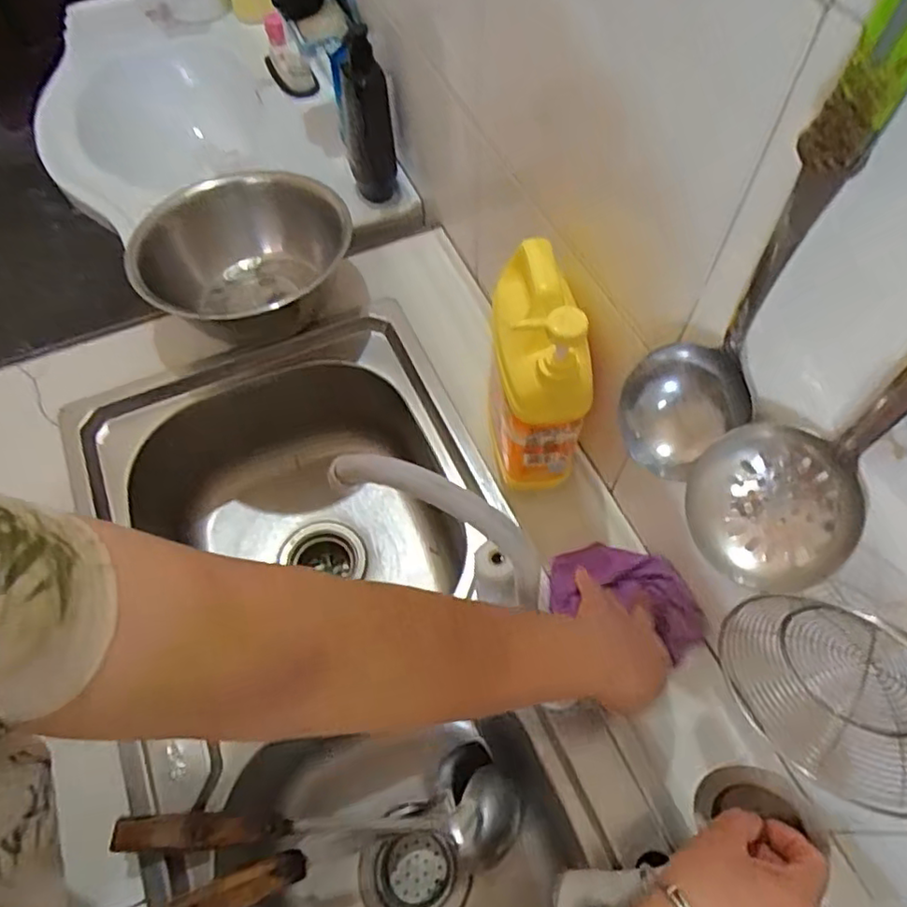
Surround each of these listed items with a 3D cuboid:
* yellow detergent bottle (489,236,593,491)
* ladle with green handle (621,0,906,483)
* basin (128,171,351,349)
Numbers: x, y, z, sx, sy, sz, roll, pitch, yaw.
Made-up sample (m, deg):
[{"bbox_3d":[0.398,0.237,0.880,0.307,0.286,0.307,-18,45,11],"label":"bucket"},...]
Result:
[{"bbox_3d":[0.071,-0.079,0.554,0.074,0.207,0.130,-1,60,1],"label":"yellow detergent bottle"},{"bbox_3d":[0.147,-0.096,0.309,0.074,0.326,0.065,25,64,15],"label":"ladle with green handle"},{"bbox_3d":[-0.255,-0.227,0.771,0.217,0.113,0.222,-1,60,1],"label":"basin"}]

